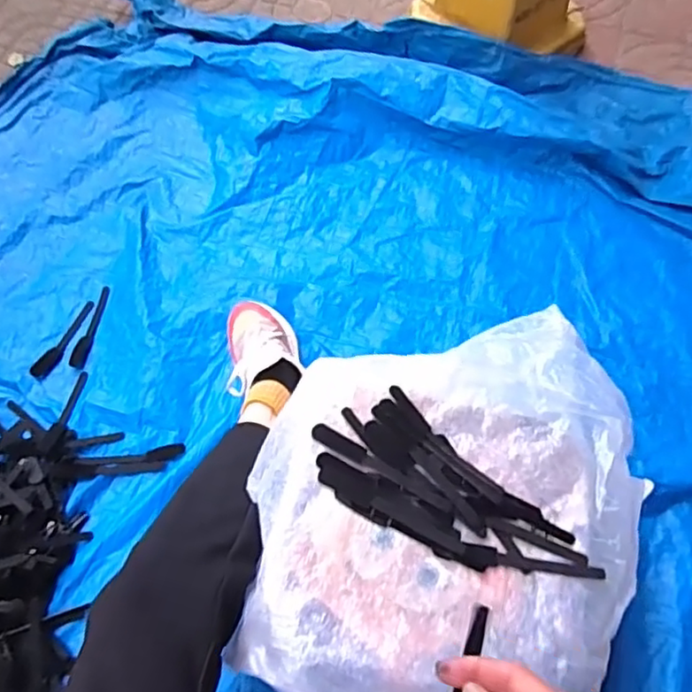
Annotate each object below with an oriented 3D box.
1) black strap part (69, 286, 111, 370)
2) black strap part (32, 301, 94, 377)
[{"bbox_3d":[-0.383,-0.029,0.947,0.024,0.008,0.138,7,61,3],"label":"black strap part"},{"bbox_3d":[-0.417,-0.010,0.936,0.027,0.011,0.137,21,63,11],"label":"black strap part"}]

